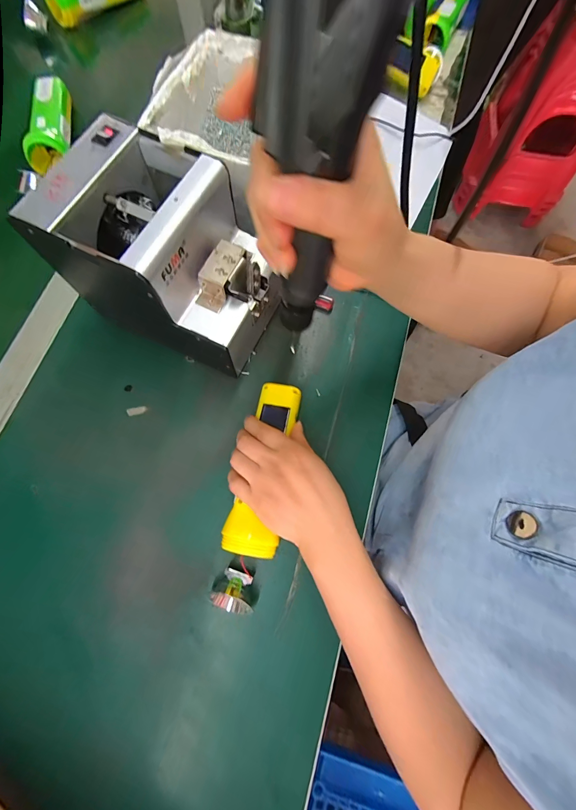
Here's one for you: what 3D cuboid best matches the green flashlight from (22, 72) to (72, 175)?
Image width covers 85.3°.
[{"bbox_3d":[-0.335,-0.400,0.435,0.050,0.045,0.160,-12,74,-5],"label":"green flashlight"}]

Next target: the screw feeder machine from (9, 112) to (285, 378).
[{"bbox_3d":[-0.111,-0.140,0.313,0.176,0.152,0.126,23,75,5],"label":"screw feeder machine"}]

